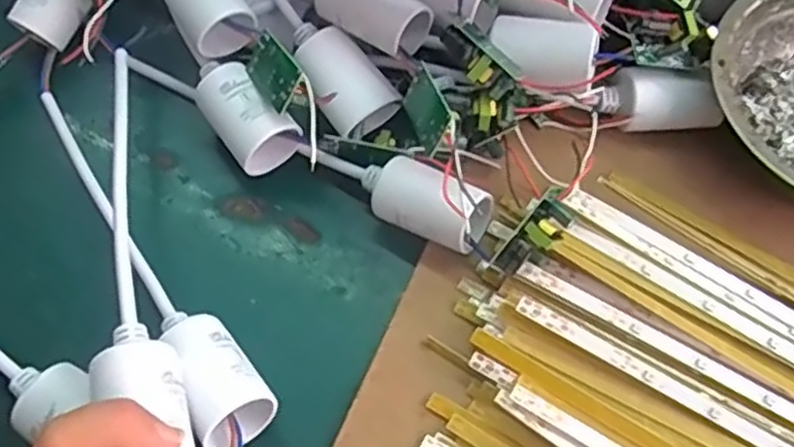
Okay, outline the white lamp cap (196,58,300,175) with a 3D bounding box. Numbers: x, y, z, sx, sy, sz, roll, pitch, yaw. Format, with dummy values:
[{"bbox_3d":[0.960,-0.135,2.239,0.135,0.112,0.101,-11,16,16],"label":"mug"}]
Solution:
[{"bbox_3d":[-0.064,-0.045,0.312,0.027,0.024,0.045,-32,68,-15],"label":"white lamp cap"}]

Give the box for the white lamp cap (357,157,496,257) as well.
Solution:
[{"bbox_3d":[0.010,-0.011,0.292,0.052,0.026,0.026,25,66,11],"label":"white lamp cap"}]

